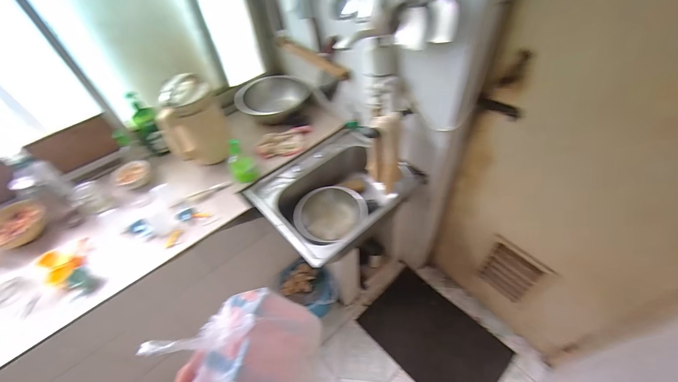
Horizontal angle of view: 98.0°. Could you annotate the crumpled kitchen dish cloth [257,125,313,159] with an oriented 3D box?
[{"bbox_3d":[-0.208,-0.187,1.132,0.251,0.056,0.129,-25,59,-18],"label":"crumpled kitchen dish cloth"}]

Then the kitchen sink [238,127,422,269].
[{"bbox_3d":[-0.024,0.009,1.071,0.488,0.199,0.400,-37,63,-24],"label":"kitchen sink"}]

